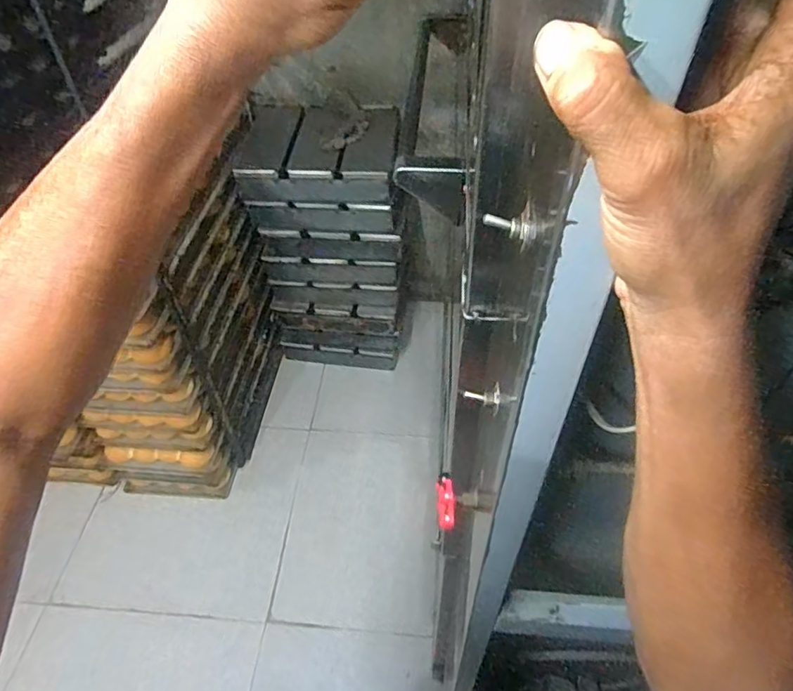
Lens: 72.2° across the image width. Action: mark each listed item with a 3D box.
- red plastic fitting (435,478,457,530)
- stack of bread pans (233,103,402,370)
[{"bbox_3d":[0.046,0.144,0.497,0.016,0.013,0.045,-2,74,0],"label":"red plastic fitting"},{"bbox_3d":[-0.182,-0.308,1.720,0.422,0.767,0.311,2,47,3],"label":"stack of bread pans"}]

